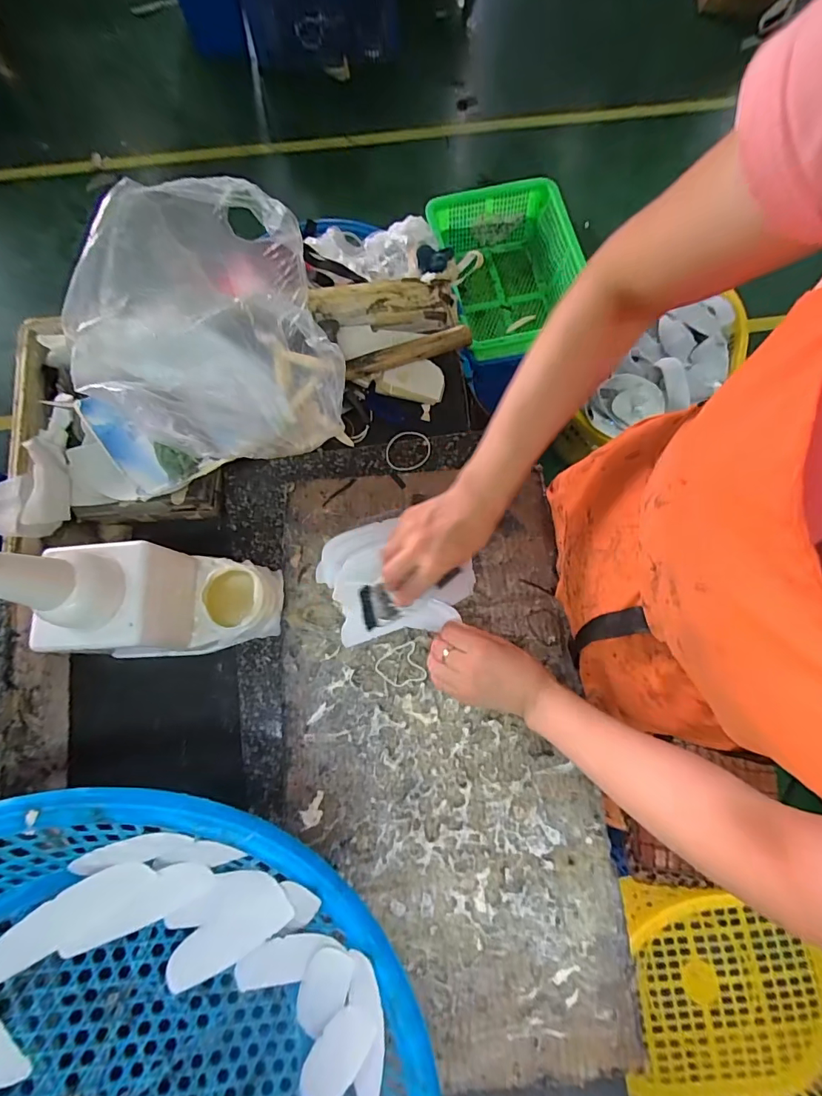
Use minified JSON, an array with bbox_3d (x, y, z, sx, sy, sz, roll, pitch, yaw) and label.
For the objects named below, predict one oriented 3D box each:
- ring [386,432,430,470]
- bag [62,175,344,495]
[{"bbox_3d":[-0.003,-0.126,0.599,0.058,0.007,0.055,0,73,2],"label":"ring"},{"bbox_3d":[-0.226,-0.205,0.497,0.273,0.208,0.193,-19,77,-5],"label":"bag"}]

